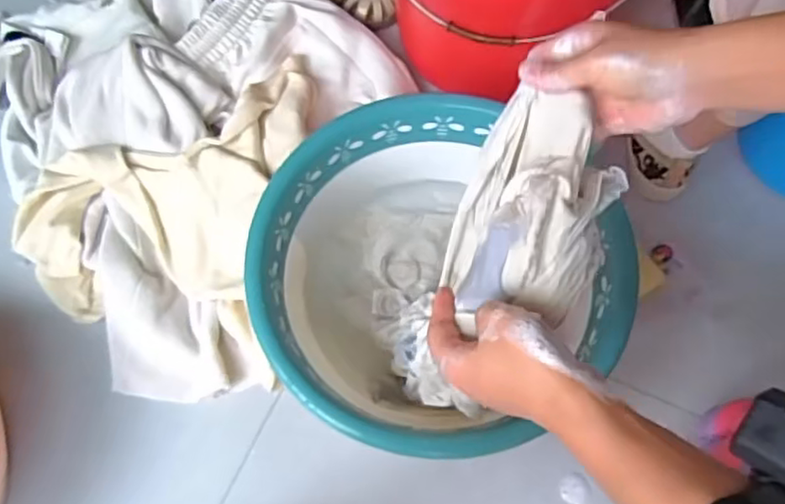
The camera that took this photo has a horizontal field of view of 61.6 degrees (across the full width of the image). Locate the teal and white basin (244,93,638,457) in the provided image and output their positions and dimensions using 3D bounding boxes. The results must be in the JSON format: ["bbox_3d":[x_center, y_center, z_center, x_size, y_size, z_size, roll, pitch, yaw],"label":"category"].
[{"bbox_3d":[0.040,0.033,0.705,0.373,0.144,0.357,0,66,1],"label":"teal and white basin"}]

